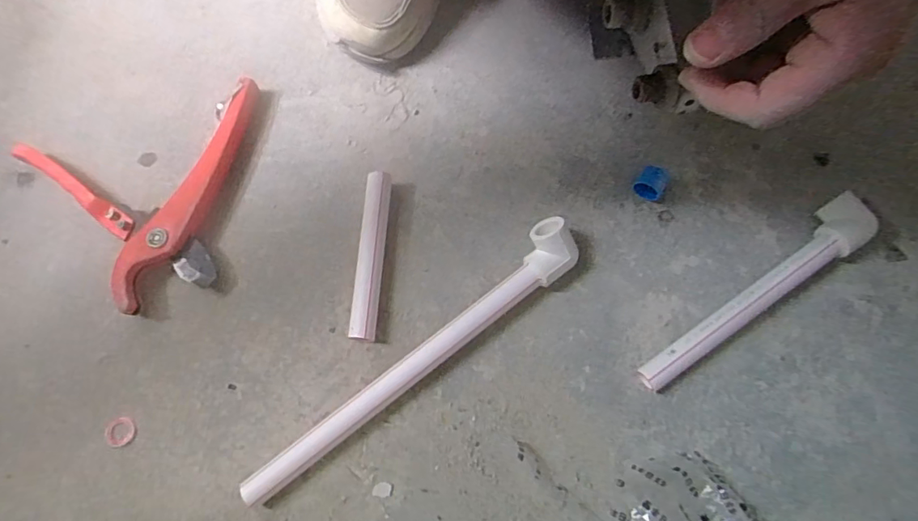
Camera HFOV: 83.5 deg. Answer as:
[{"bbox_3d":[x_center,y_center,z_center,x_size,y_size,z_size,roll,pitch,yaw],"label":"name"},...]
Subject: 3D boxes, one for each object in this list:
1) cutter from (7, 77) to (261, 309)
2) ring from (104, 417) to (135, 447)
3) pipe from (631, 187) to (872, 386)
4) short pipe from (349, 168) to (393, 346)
[{"bbox_3d":[-0.240,-0.050,0.420,0.188,0.023,0.162,-22,76,-8],"label":"cutter"},{"bbox_3d":[-0.254,0.128,0.383,0.021,0.004,0.021,1,74,-2],"label":"ring"},{"bbox_3d":[0.247,0.027,0.420,0.244,0.039,0.035,-36,78,-11],"label":"pipe"},{"bbox_3d":[-0.071,-0.005,0.418,0.020,0.019,0.138,4,74,-1],"label":"short pipe"}]

